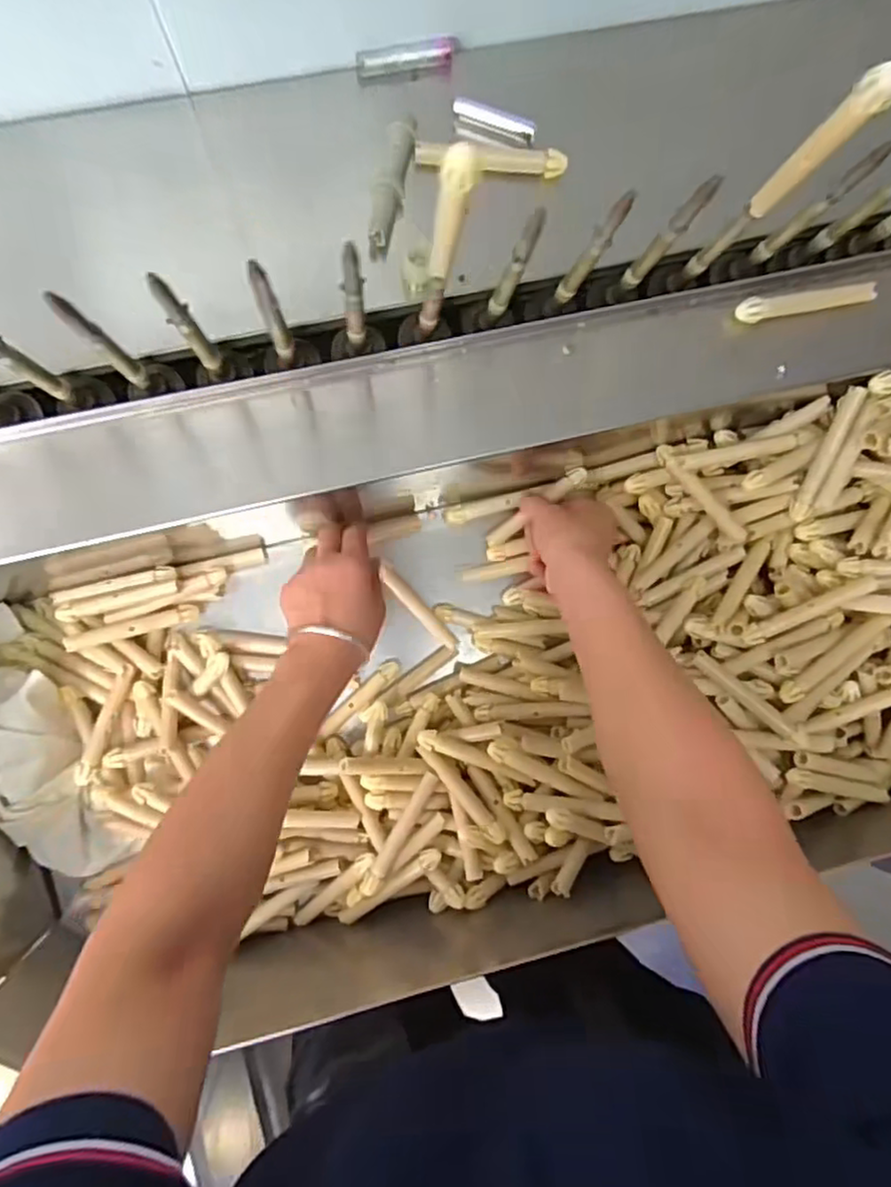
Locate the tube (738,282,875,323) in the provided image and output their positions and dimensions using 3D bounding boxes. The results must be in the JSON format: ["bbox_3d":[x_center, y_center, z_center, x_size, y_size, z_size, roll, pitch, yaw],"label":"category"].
[{"bbox_3d":[0.277,-0.224,0.521,0.110,0.021,0.017,-12,89,-6],"label":"tube"}]

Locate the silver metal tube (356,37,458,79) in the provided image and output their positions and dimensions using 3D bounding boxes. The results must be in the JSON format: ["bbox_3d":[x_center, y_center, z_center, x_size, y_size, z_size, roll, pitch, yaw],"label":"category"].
[{"bbox_3d":[-0.029,-0.396,0.496,0.074,0.015,0.015,-14,89,-6],"label":"silver metal tube"}]

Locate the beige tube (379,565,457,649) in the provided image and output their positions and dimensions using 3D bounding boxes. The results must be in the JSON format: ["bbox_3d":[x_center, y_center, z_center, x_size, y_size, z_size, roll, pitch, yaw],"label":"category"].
[{"bbox_3d":[-0.026,0.013,0.627,0.015,0.017,0.099,-42,97,-6],"label":"beige tube"}]

